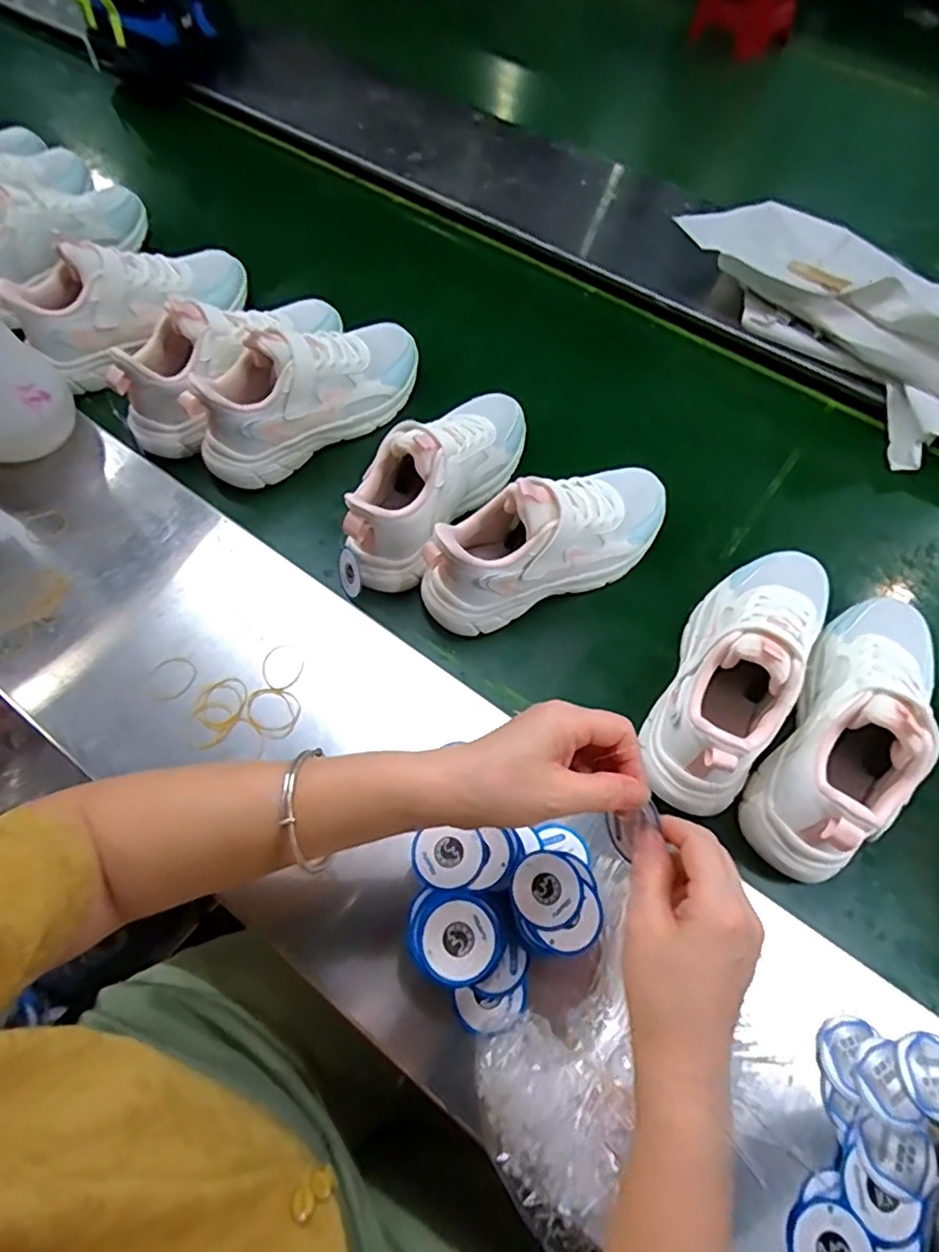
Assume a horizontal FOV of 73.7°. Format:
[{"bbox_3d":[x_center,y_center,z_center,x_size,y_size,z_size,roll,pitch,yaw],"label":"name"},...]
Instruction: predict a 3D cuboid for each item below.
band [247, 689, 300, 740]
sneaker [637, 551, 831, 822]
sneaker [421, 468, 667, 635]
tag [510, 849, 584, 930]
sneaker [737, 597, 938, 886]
[{"bbox_3d":[-0.159,0.071,0.506,0.042,0.004,0.041,4,65,-8],"label":"band"},{"bbox_3d":[0.227,0.022,0.514,0.085,0.125,0.255,30,65,13],"label":"sneaker"},{"bbox_3d":[0.077,-0.083,0.568,0.243,0.115,0.078,-25,66,-14],"label":"sneaker"},{"bbox_3d":[0.052,0.175,0.417,0.046,0.006,0.046,1,65,-2],"label":"tag"},{"bbox_3d":[0.302,0.072,0.489,0.084,0.119,0.248,32,65,14],"label":"sneaker"}]

